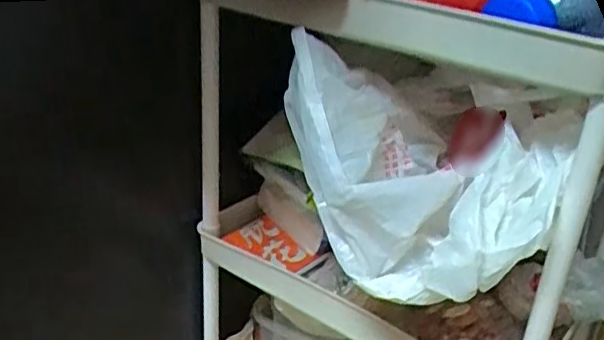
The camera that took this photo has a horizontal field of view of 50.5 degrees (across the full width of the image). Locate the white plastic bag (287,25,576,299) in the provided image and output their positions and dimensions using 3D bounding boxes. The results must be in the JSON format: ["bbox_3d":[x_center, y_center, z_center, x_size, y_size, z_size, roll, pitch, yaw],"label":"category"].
[{"bbox_3d":[0.083,-0.006,0.432,0.176,0.132,0.135,13,24,27],"label":"white plastic bag"}]

